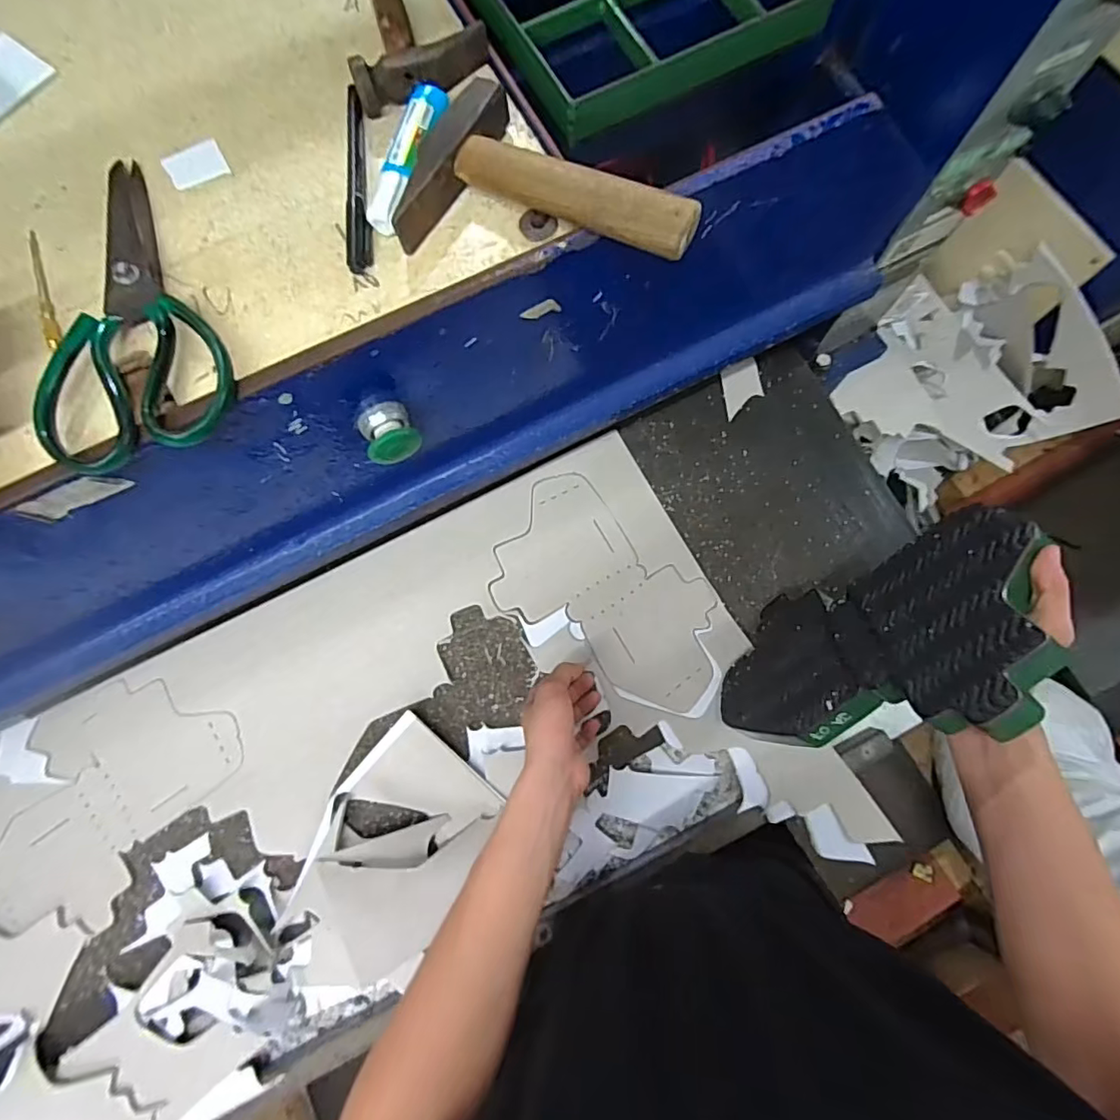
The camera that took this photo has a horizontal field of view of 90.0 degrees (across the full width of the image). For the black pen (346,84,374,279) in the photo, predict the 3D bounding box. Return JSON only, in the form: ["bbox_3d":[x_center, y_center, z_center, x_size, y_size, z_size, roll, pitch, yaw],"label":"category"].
[{"bbox_3d":[-0.126,-0.239,0.351,0.014,0.009,0.129,-5,79,-1],"label":"black pen"}]

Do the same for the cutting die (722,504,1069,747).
[{"bbox_3d":[0.257,0.069,0.476,0.028,0.259,0.159,28,57,-23],"label":"cutting die"}]

